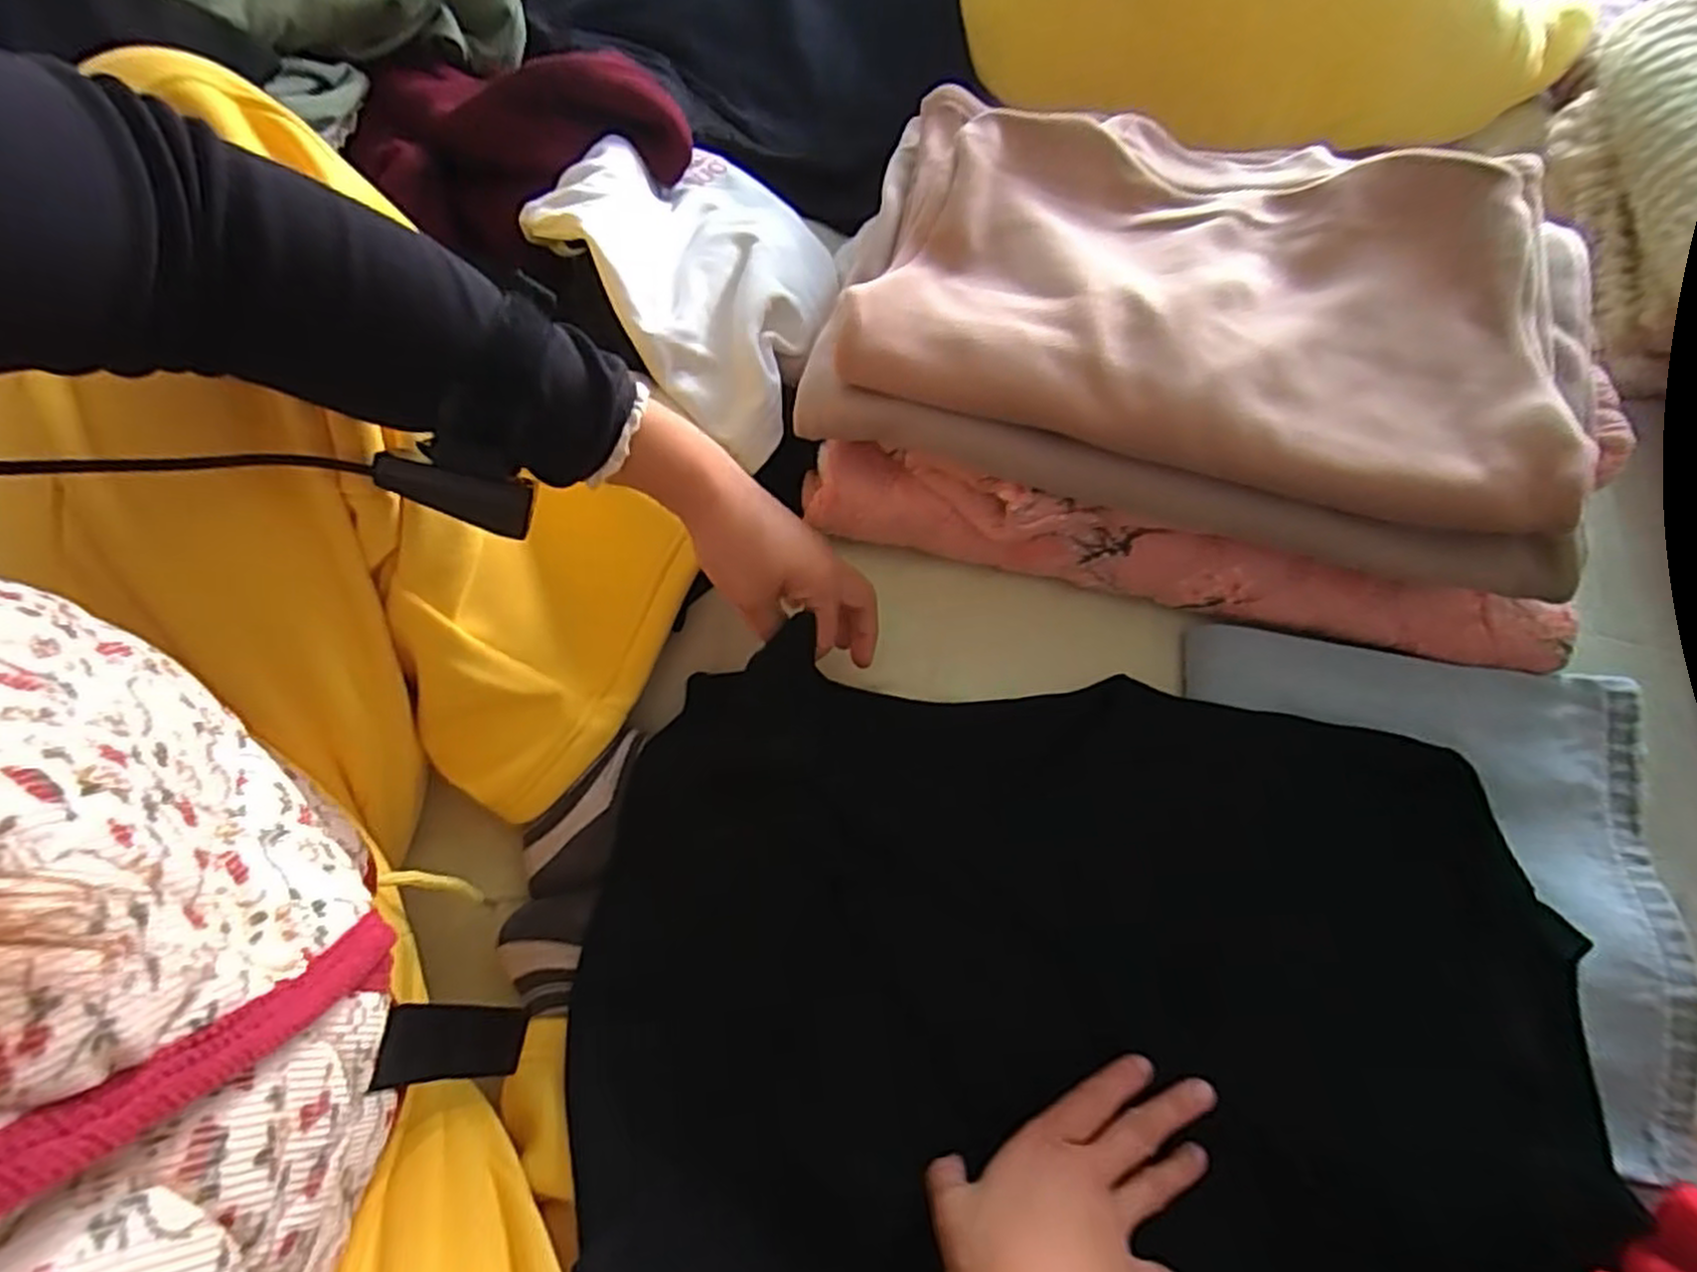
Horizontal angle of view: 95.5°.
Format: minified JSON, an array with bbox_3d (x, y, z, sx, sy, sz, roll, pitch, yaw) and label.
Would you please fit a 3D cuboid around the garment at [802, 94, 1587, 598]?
[{"bbox_3d":[0.204,-0.207,0.465,0.413,0.067,0.288,13,70,4],"label":"garment"}]

